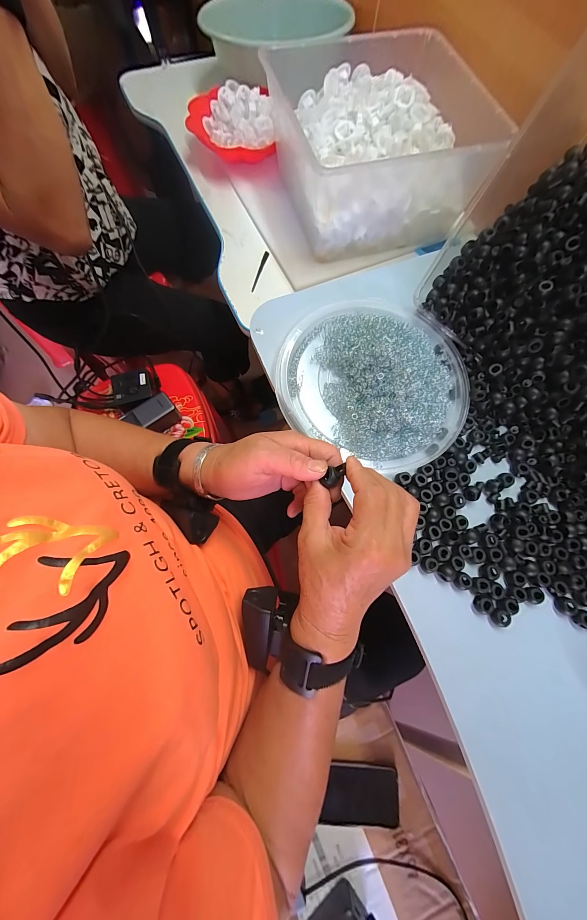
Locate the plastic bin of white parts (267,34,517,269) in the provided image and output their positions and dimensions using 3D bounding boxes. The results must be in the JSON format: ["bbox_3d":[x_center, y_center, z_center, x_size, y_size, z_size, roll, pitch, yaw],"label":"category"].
[{"bbox_3d":[0.138,-0.528,0.501,0.299,0.144,0.323,-14,74,-6],"label":"plastic bin of white parts"}]

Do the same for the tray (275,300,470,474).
[{"bbox_3d":[0.103,-0.111,0.358,0.230,0.040,0.218,1,73,-2],"label":"tray"}]

